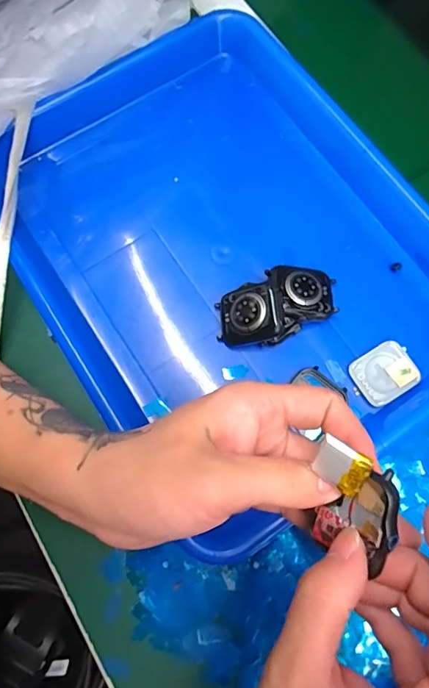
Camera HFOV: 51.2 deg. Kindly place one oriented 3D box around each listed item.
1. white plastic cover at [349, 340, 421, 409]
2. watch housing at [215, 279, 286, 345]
[{"bbox_3d":[0.110,0.020,0.292,0.039,0.009,0.033,-28,75,-7],"label":"white plastic cover"},{"bbox_3d":[0.020,-0.019,0.289,0.045,0.010,0.037,-16,81,31],"label":"watch housing"}]

